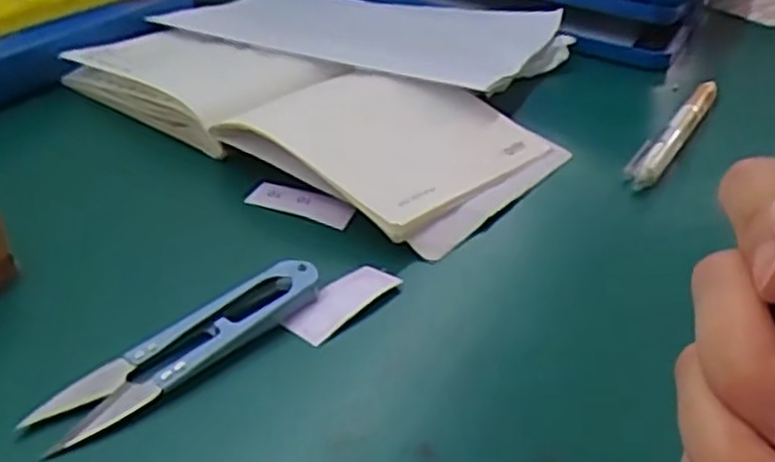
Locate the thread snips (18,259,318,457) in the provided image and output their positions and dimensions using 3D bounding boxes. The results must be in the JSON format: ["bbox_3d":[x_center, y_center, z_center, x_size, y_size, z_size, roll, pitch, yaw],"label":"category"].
[{"bbox_3d":[-0.063,0.035,0.247,0.024,0.010,0.100,32,41,32],"label":"thread snips"}]

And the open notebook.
[{"bbox_3d":[-0.039,-0.065,0.390,0.230,0.027,0.124,28,39,28],"label":"open notebook"}]

